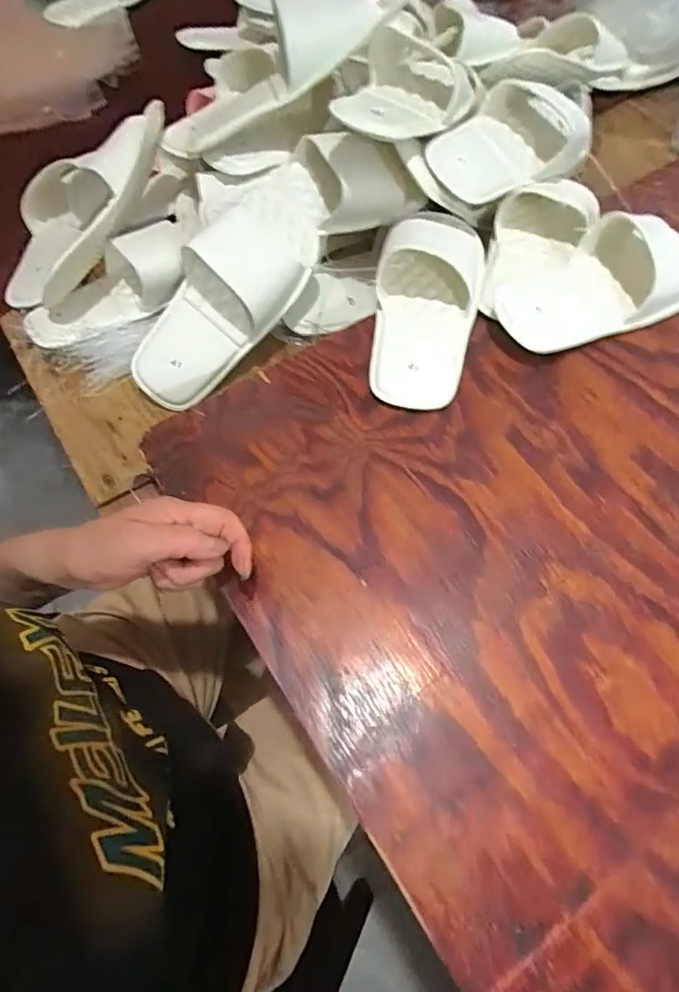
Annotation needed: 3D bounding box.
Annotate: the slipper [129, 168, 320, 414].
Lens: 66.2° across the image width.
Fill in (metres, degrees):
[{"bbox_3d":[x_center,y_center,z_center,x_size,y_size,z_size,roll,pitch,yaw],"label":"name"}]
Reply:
[{"bbox_3d":[-0.104,-0.207,0.507,0.099,0.066,0.268,33,88,16],"label":"slipper"}]

